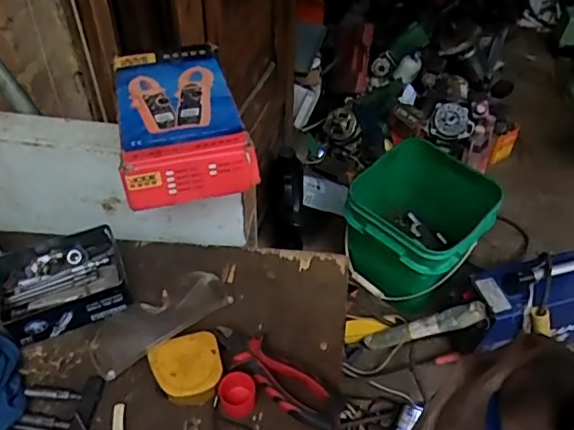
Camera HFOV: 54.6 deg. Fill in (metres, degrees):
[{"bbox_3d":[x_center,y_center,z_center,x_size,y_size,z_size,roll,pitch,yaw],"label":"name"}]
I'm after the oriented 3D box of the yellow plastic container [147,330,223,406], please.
[{"bbox_3d":[-0.097,0.150,0.547,0.065,0.025,0.066,-18,49,-17],"label":"yellow plastic container"}]

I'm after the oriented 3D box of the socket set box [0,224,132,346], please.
[{"bbox_3d":[-0.241,0.072,0.596,0.127,0.042,0.102,-16,48,-16],"label":"socket set box"}]

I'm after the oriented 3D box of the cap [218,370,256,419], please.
[{"bbox_3d":[-0.048,0.174,0.541,0.035,0.026,0.036,0,46,0],"label":"cap"}]

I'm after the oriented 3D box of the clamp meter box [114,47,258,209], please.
[{"bbox_3d":[-0.115,-0.101,0.591,0.129,0.067,0.177,-11,47,-11],"label":"clamp meter box"}]

